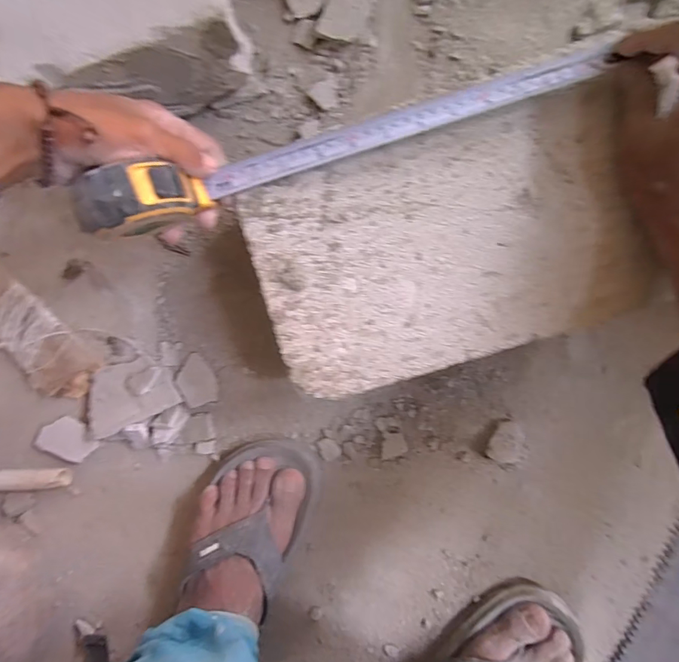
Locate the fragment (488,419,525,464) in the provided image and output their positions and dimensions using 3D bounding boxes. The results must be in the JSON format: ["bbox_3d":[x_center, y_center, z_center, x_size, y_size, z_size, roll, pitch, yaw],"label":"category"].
[{"bbox_3d":[0.164,0.108,0.427,0.034,0.011,0.039,4,93,7],"label":"fragment"}]

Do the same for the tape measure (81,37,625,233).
[{"bbox_3d":[0.005,-0.139,0.323,0.380,0.063,0.040,-18,90,-3],"label":"tape measure"}]

